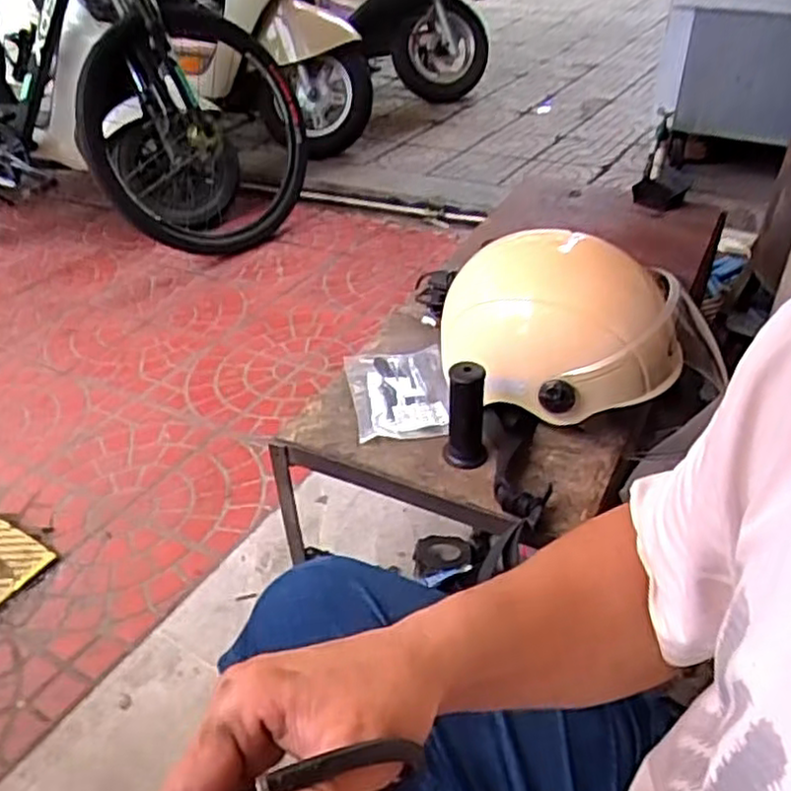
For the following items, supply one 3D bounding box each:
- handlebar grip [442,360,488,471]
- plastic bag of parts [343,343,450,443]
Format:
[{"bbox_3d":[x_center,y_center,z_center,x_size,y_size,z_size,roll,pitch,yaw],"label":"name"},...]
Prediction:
[{"bbox_3d":[0.069,0.023,0.721,0.041,0.107,0.043,0,39,0],"label":"handlebar grip"},{"bbox_3d":[0.005,-0.007,0.840,0.110,0.019,0.158,-6,39,-7],"label":"plastic bag of parts"}]

